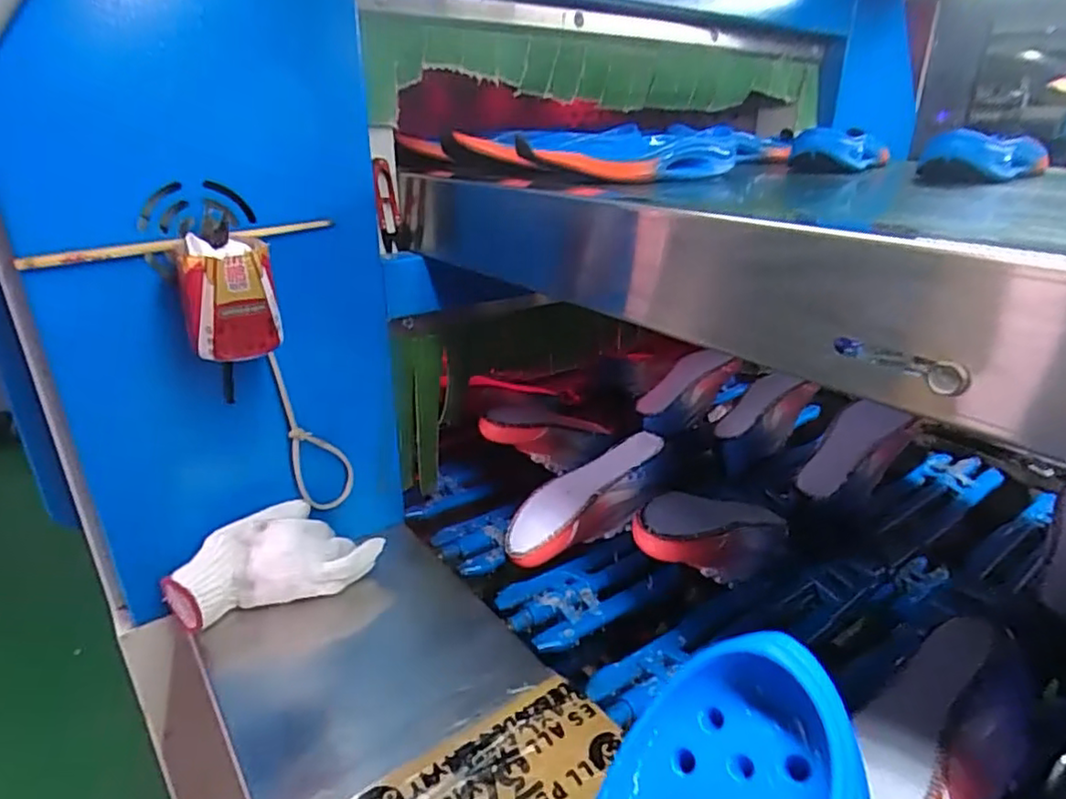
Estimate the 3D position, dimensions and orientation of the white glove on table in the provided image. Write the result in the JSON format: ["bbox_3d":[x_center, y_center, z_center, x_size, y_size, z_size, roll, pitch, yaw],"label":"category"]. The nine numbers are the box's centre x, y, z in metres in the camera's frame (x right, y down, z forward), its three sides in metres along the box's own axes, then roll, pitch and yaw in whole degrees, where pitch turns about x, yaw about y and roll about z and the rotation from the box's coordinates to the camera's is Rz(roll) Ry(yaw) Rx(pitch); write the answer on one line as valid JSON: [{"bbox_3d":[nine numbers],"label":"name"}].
[{"bbox_3d":[-0.248,0.152,0.617,0.191,0.074,0.075,-8,25,-23],"label":"white glove on table"}]

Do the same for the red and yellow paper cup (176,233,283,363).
[{"bbox_3d":[-0.244,-0.081,0.509,0.069,0.088,0.060,-10,25,-26],"label":"red and yellow paper cup"}]

